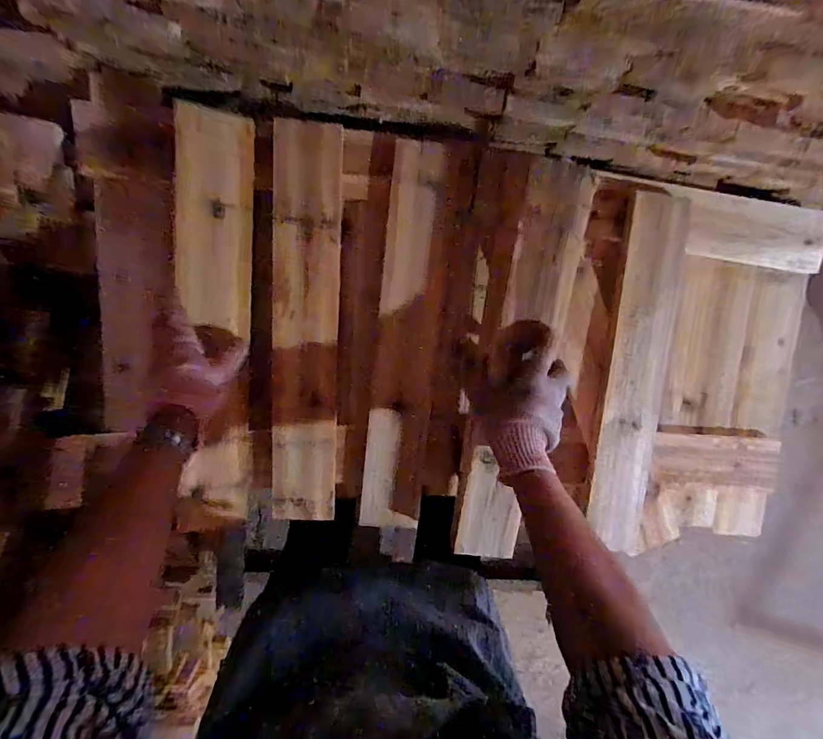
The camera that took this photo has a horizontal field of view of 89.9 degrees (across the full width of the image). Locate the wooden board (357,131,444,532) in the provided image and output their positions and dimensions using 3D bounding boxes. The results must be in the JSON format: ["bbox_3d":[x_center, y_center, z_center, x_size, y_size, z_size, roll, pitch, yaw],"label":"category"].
[{"bbox_3d":[-0.015,-0.033,0.556,0.062,0.014,0.506,6,100,-6],"label":"wooden board"}]

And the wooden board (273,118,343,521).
[{"bbox_3d":[-0.137,-0.050,0.543,0.081,0.014,0.507,2,101,-5],"label":"wooden board"}]

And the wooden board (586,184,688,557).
[{"bbox_3d":[0.309,0.014,0.574,0.083,0.027,0.480,5,101,-6],"label":"wooden board"}]

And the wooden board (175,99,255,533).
[{"bbox_3d":[-0.245,-0.049,0.519,0.084,0.023,0.509,-2,101,-38],"label":"wooden board"}]

